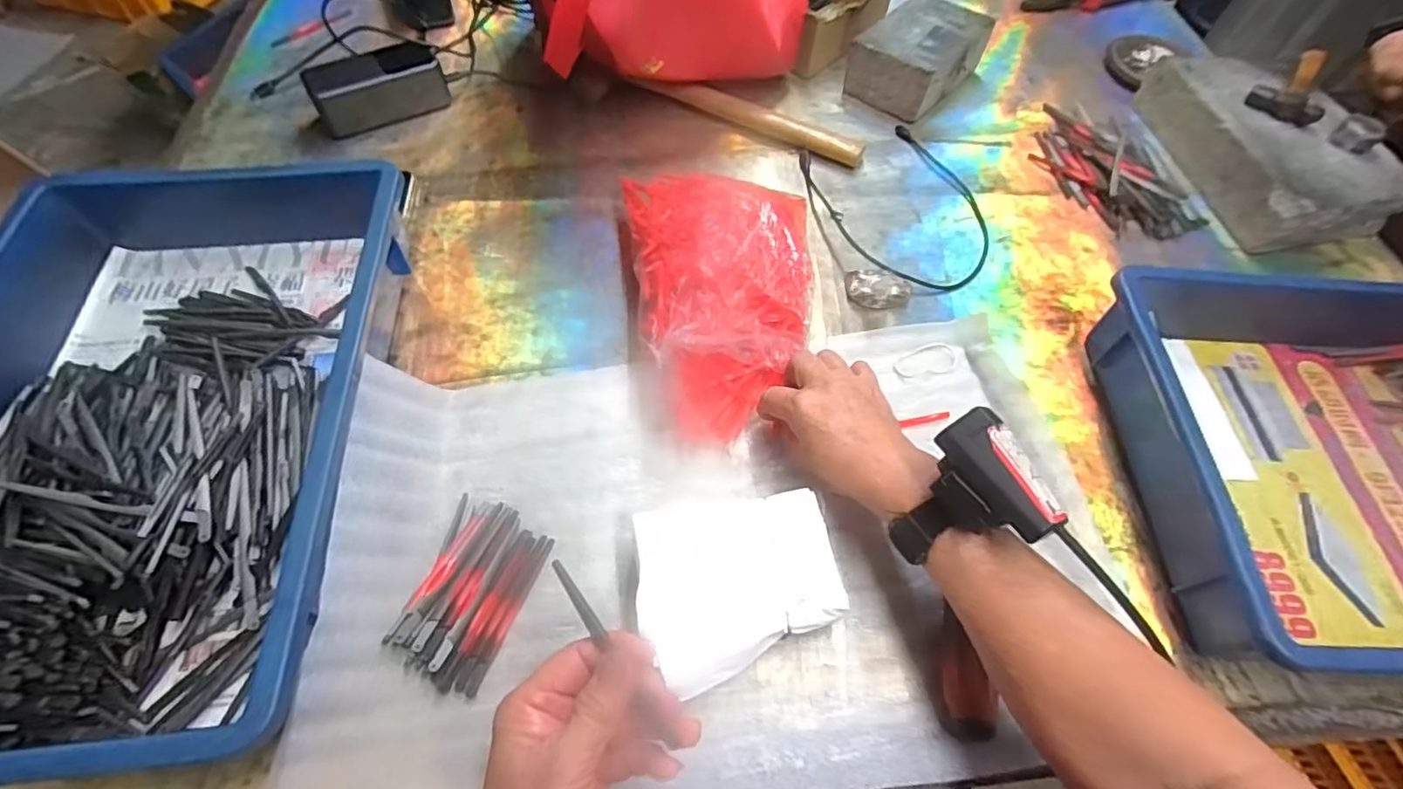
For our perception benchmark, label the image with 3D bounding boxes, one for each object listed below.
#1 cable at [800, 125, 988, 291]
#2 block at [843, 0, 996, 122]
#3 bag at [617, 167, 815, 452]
[{"bbox_3d":[0.193,-0.189,0.580,0.171,0.019,0.211,-15,61,-12],"label":"cable"},{"bbox_3d":[0.251,-0.390,0.682,0.108,0.060,0.162,36,64,17],"label":"block"},{"bbox_3d":[0.019,-0.091,0.480,0.138,0.078,0.240,-6,59,-7],"label":"bag"}]

